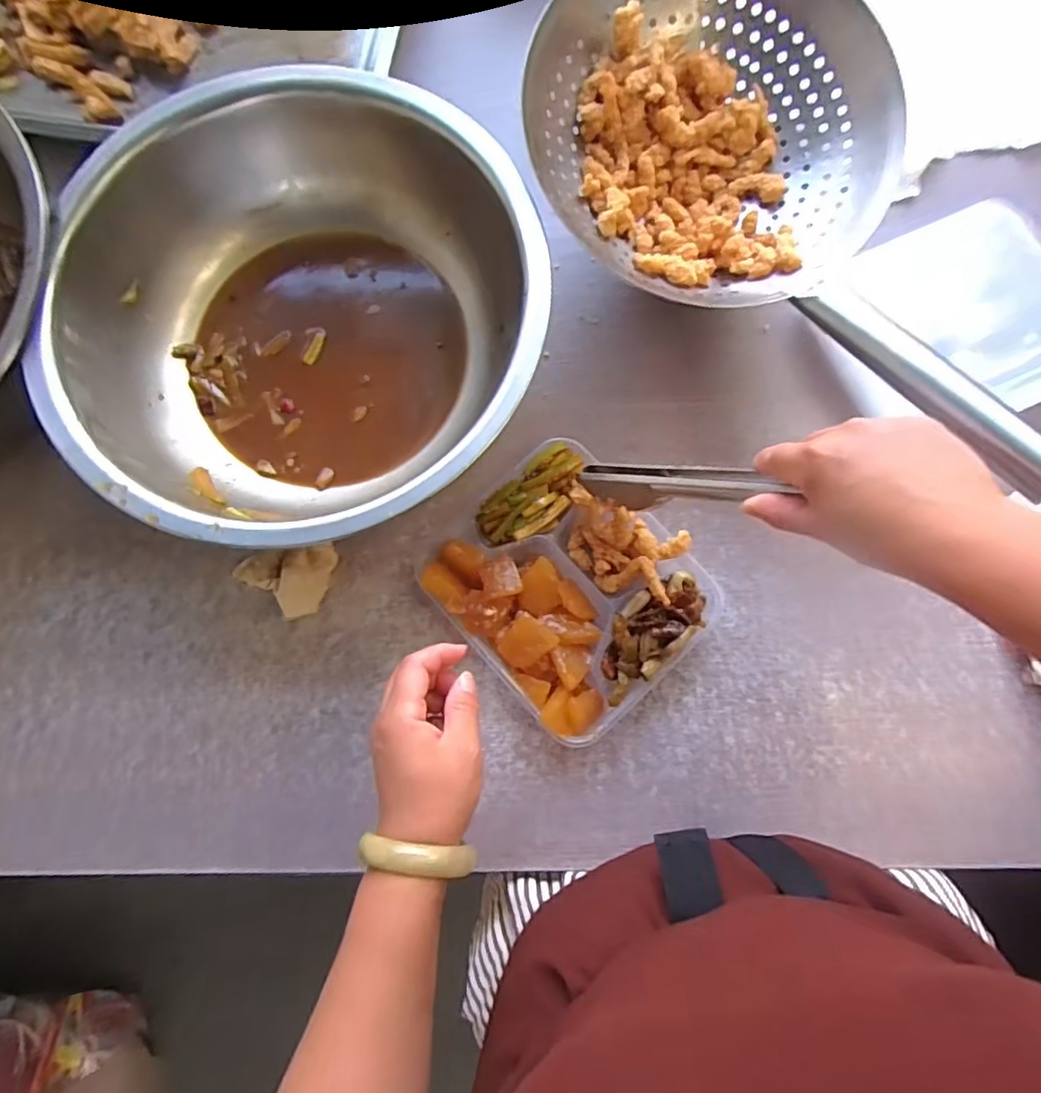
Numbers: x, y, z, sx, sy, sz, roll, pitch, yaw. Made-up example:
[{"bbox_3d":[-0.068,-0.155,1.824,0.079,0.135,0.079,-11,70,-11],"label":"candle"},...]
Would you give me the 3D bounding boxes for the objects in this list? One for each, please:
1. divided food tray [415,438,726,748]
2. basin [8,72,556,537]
[{"bbox_3d":[0.042,0.036,0.492,0.182,0.039,0.208,-43,82,-6],"label":"divided food tray"},{"bbox_3d":[-0.174,-0.182,0.493,0.376,0.115,0.362,0,81,1],"label":"basin"}]

